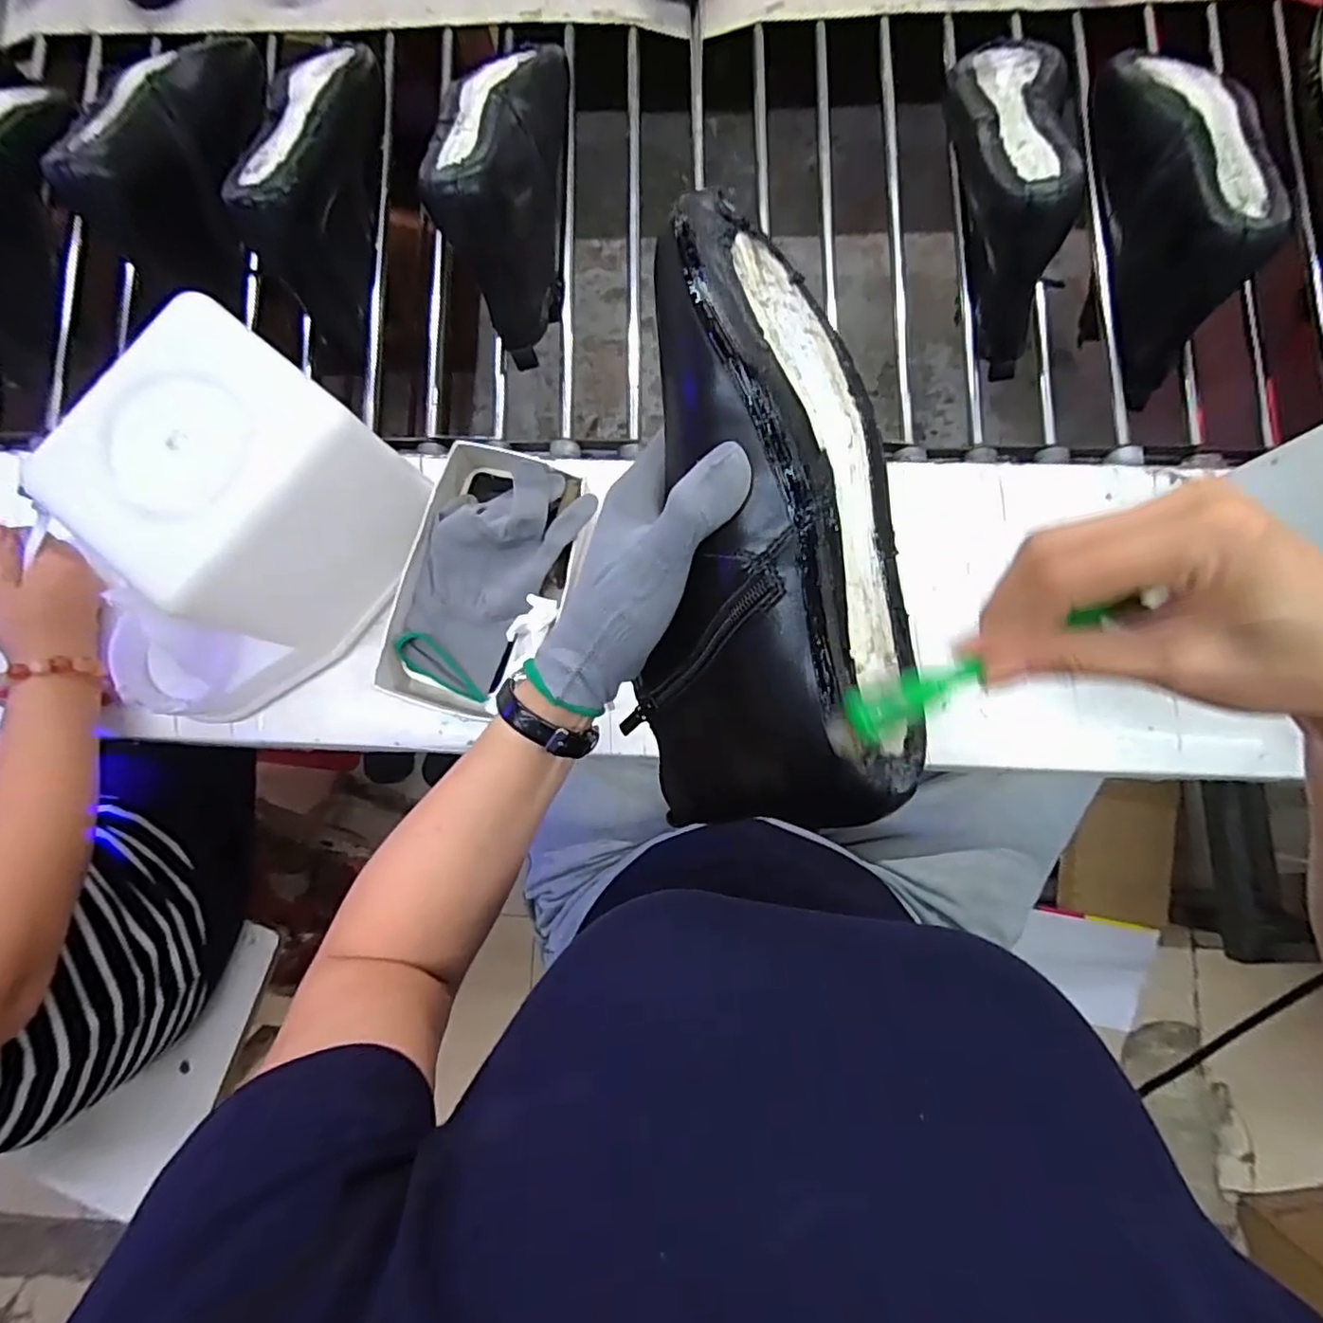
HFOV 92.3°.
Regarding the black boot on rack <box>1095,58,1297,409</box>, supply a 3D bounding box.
[{"bbox_3d":[0.416,-0.379,0.504,0.078,0.096,0.281,-2,84,2],"label":"black boot on rack"}]

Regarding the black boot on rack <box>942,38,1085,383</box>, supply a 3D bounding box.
[{"bbox_3d":[0.267,-0.390,0.503,0.084,0.113,0.268,5,84,3],"label":"black boot on rack"}]

